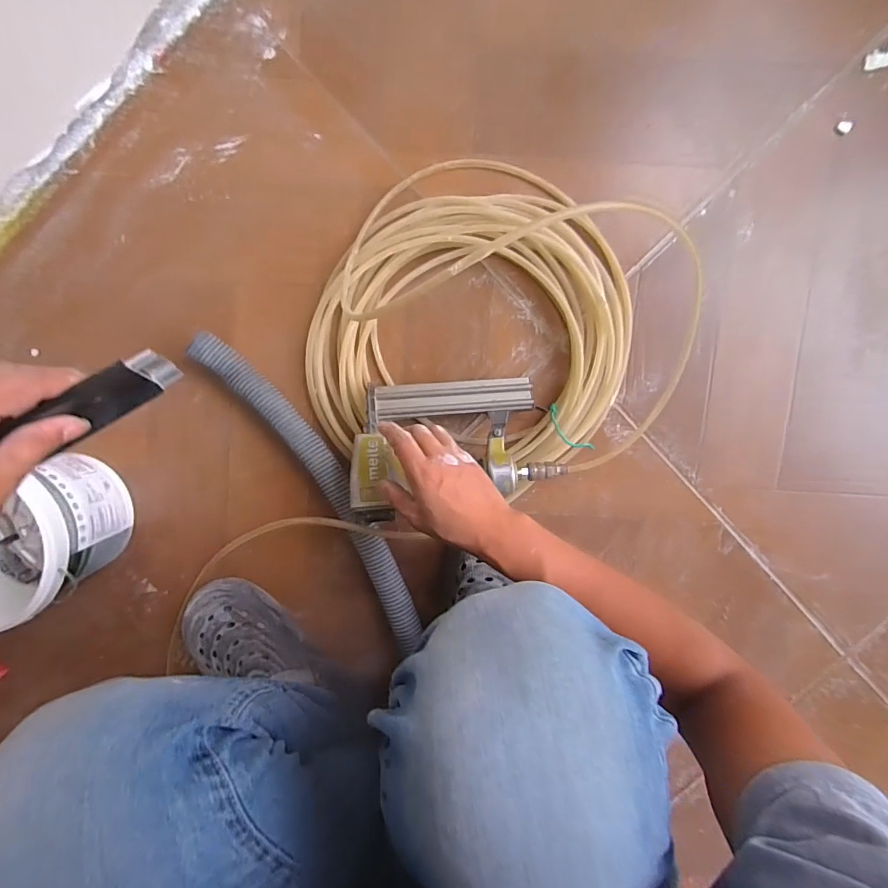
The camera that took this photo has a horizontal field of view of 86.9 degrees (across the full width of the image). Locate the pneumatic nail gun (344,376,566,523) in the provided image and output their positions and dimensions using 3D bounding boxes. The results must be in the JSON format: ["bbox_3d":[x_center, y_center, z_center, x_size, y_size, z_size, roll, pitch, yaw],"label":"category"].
[{"bbox_3d":[0.015,0.005,0.565,0.244,0.075,0.158,-2,96,1],"label":"pneumatic nail gun"}]

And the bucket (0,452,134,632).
[{"bbox_3d":[-0.499,0.106,0.565,0.170,0.157,0.165,0,96,1],"label":"bucket"}]

